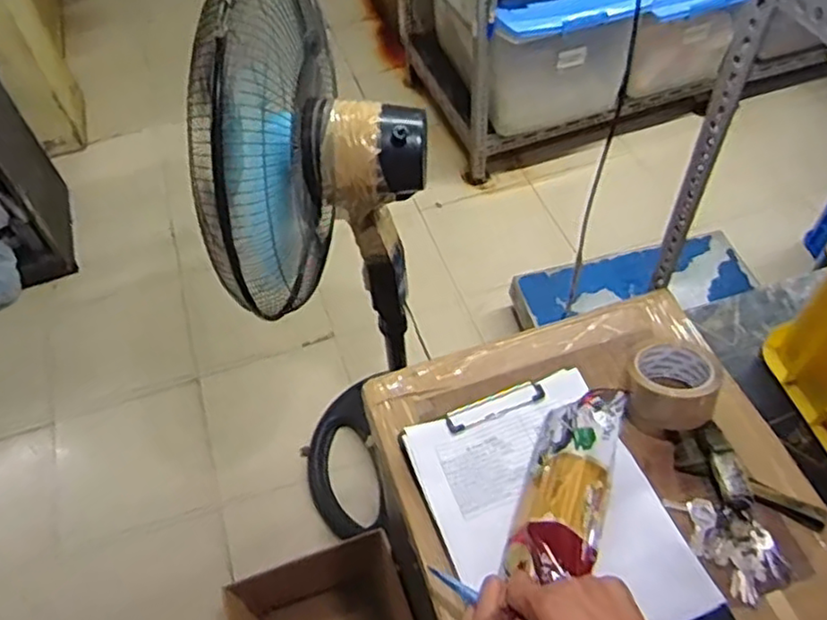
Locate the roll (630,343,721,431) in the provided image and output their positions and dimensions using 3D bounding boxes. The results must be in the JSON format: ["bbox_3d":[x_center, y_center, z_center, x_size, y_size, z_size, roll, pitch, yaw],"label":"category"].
[{"bbox_3d":[0.289,0.081,0.744,0.092,0.060,0.089,-2,53,2],"label":"roll"}]

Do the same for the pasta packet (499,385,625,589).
[{"bbox_3d":[0.154,0.172,0.677,0.081,0.069,0.194,15,55,14],"label":"pasta packet"}]

